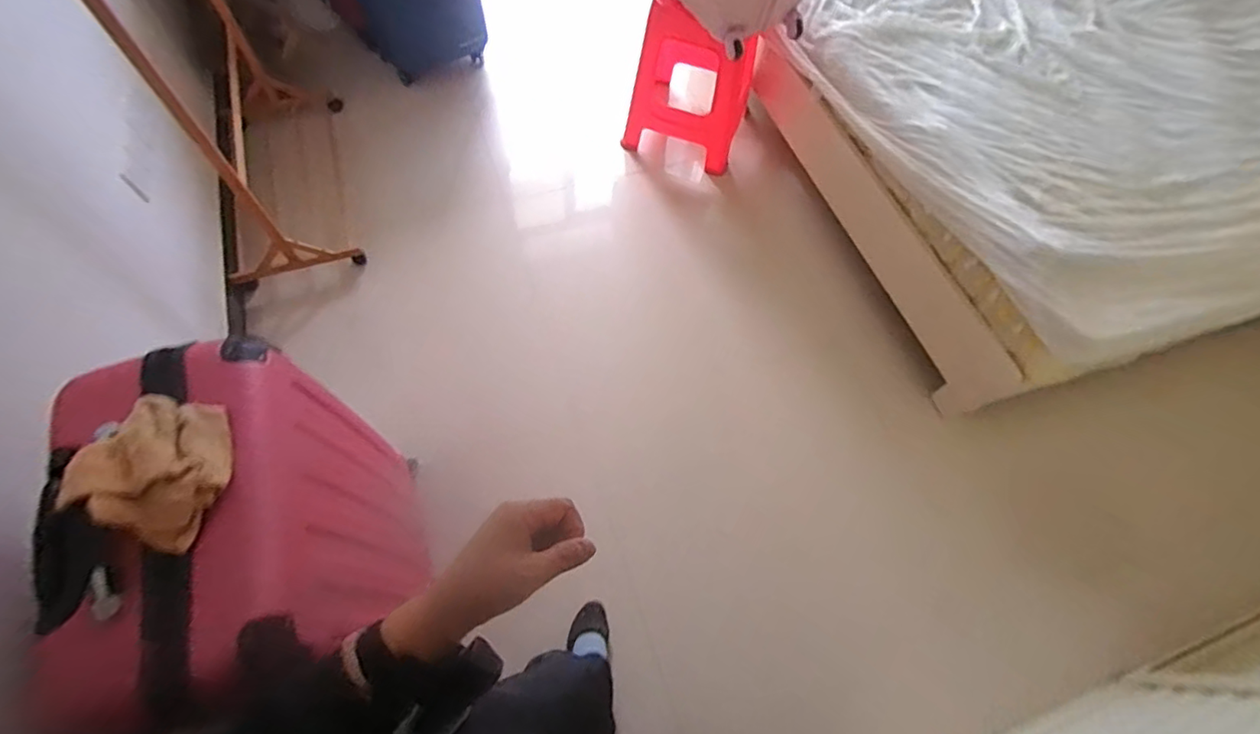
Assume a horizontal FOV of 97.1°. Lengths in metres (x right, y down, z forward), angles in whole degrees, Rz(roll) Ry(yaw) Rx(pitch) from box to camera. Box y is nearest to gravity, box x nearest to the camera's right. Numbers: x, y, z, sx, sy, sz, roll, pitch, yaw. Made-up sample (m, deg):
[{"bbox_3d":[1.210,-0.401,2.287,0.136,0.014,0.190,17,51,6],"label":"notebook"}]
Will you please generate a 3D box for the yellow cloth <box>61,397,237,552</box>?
[{"bbox_3d":[-0.560,0.109,0.656,0.152,0.068,0.165,17,64,5],"label":"yellow cloth"}]

